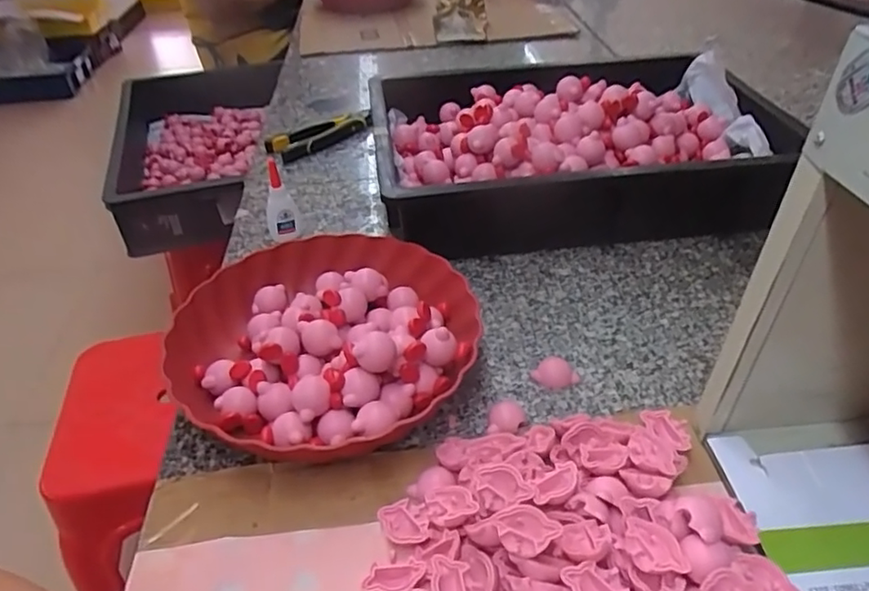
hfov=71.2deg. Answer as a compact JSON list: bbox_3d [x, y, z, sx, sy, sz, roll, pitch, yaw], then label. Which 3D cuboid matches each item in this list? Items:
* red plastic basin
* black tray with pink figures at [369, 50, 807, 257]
[{"bbox_3d":[-0.087,0.035,0.495,0.224,0.069,0.231,-3,39,2],"label":"red plastic basin"},{"bbox_3d":[0.151,-0.164,0.697,0.416,0.119,0.290,-8,36,-2],"label":"black tray with pink figures"}]

